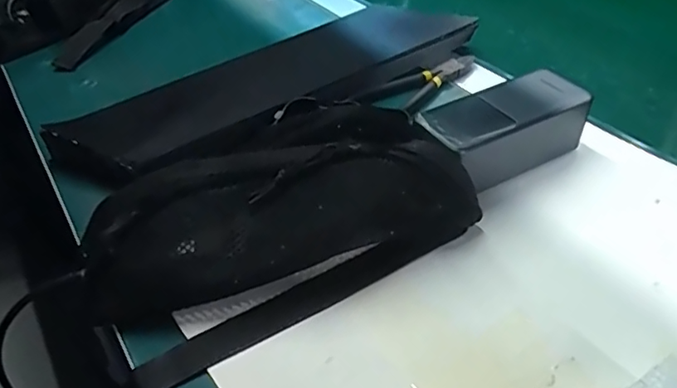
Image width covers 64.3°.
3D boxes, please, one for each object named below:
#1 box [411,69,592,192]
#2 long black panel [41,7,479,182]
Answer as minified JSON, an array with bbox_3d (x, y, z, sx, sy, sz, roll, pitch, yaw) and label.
[{"bbox_3d":[0.120,-0.045,0.398,0.123,0.060,0.051,-27,47,-19],"label":"box"},{"bbox_3d":[-0.056,-0.097,0.496,0.381,0.032,0.104,-28,48,-20],"label":"long black panel"}]

